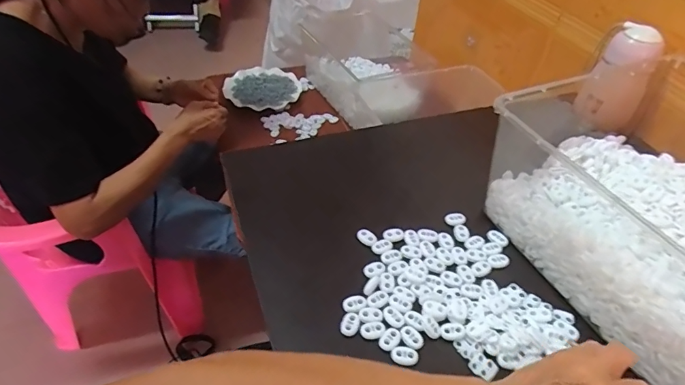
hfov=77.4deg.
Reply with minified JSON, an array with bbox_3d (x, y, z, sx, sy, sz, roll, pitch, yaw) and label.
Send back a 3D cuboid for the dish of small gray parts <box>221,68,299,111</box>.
[{"bbox_3d":[-0.197,-0.260,1.054,0.181,0.024,0.188,2,45,-2],"label":"dish of small gray parts"}]

